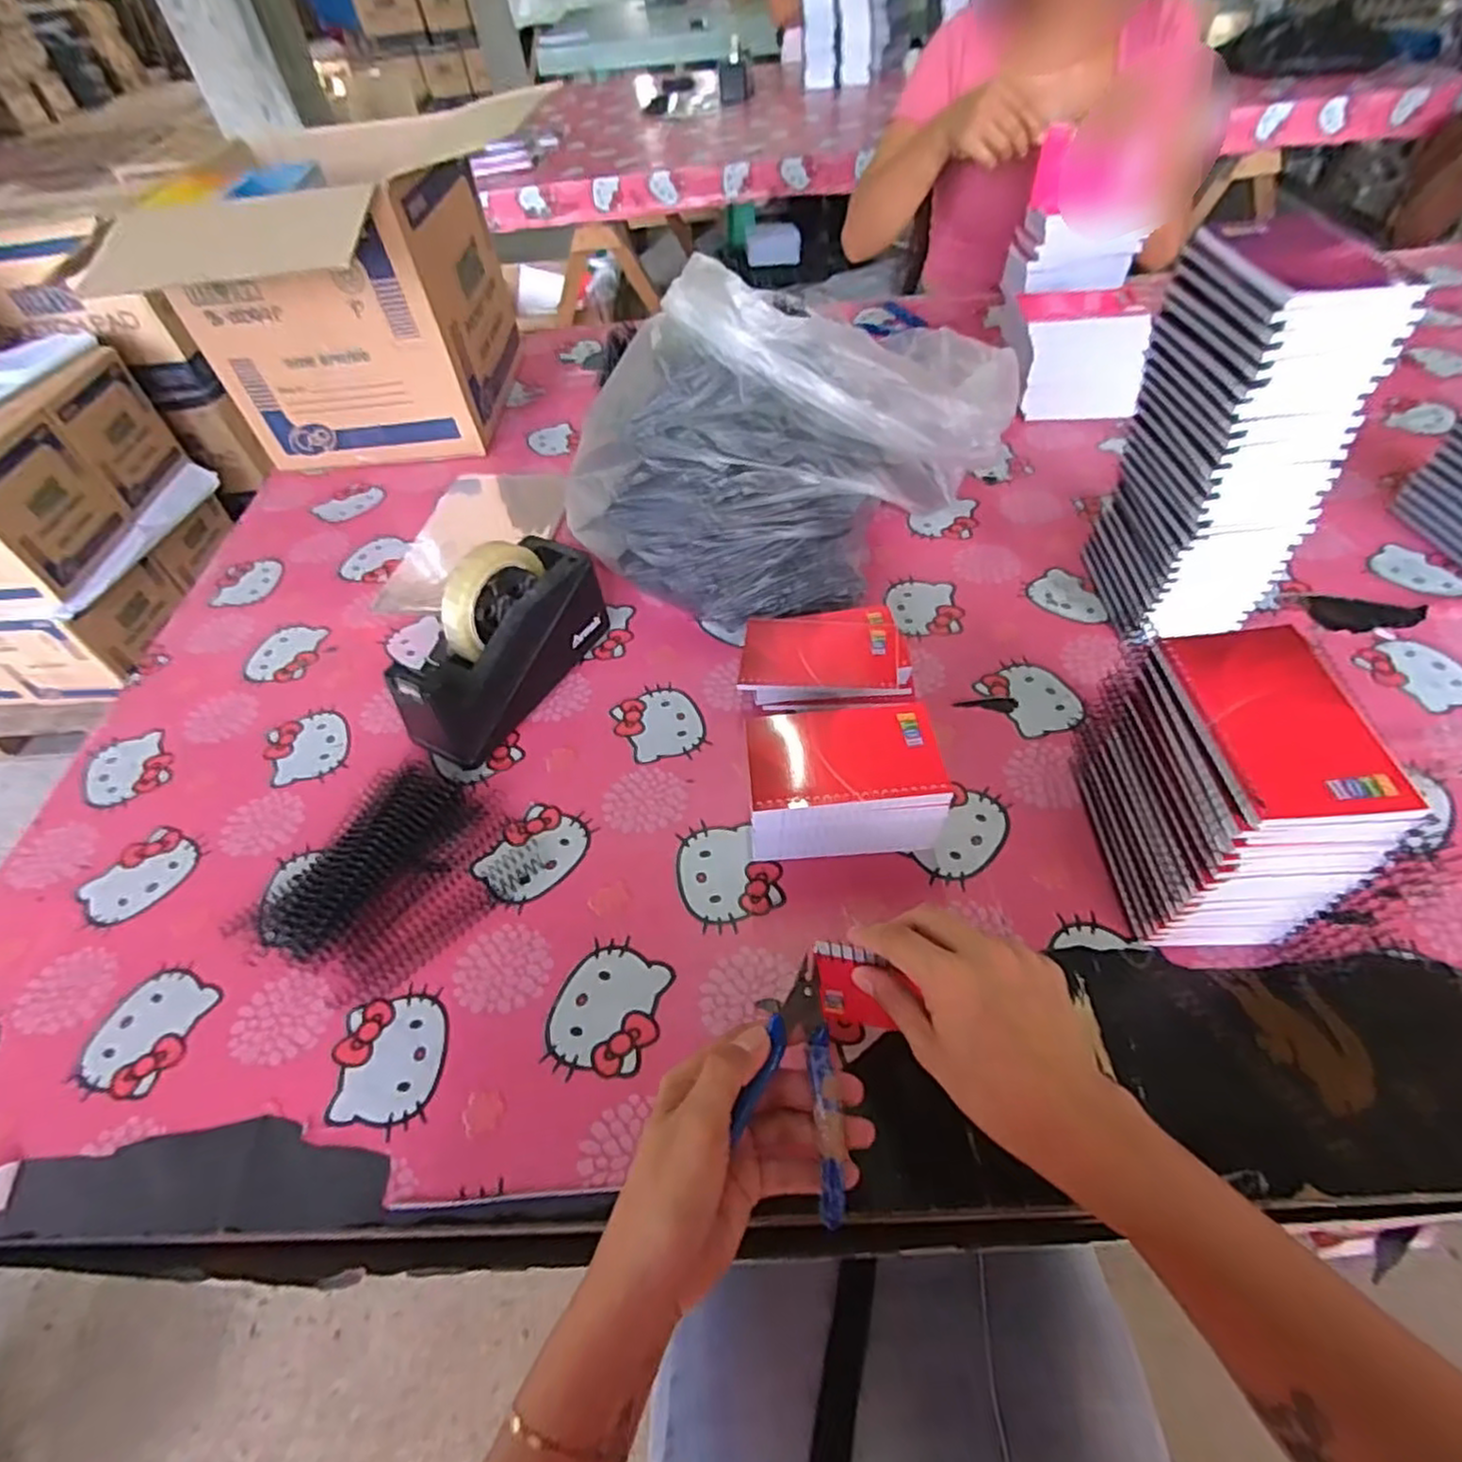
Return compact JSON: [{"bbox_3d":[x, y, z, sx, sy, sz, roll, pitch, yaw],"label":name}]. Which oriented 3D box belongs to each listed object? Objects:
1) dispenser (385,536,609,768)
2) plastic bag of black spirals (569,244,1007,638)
[{"bbox_3d":[-0.198,-0.077,0.621,0.068,0.124,0.201,23,57,23],"label":"dispenser"},{"bbox_3d":[0.072,-0.294,0.677,0.414,0.207,0.259,-37,56,-22],"label":"plastic bag of black spirals"}]

